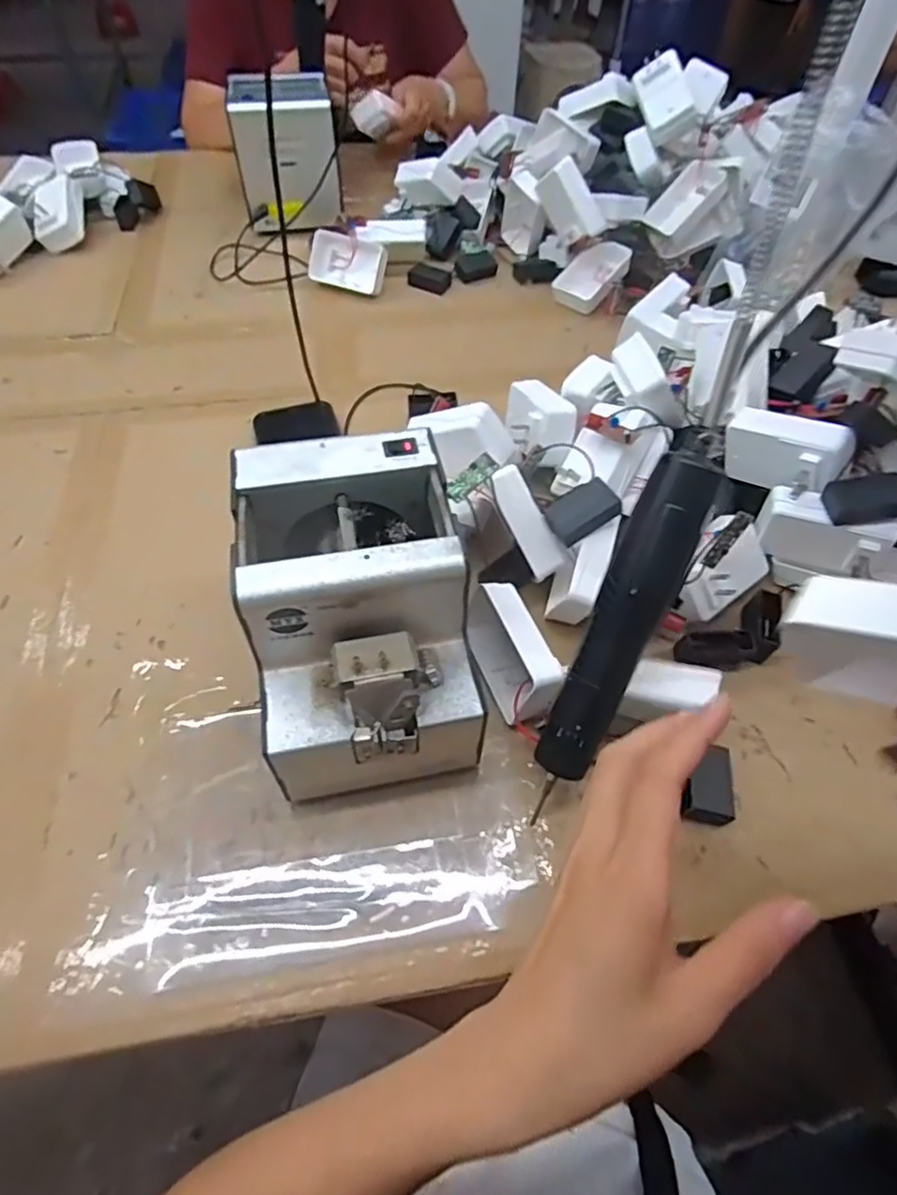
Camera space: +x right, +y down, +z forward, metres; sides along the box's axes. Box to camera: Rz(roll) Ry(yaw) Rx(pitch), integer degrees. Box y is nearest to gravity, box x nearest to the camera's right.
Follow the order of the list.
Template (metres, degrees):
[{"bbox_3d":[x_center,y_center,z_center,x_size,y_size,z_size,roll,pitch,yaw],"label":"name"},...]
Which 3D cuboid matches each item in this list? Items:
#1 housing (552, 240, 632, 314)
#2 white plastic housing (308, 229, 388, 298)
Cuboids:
[{"bbox_3d":[0.176,-0.387,0.761,0.063,0.023,0.091,42,85,21],"label":"housing"},{"bbox_3d":[-0.121,-0.405,0.762,0.095,0.058,0.026,24,21,18],"label":"white plastic housing"}]

